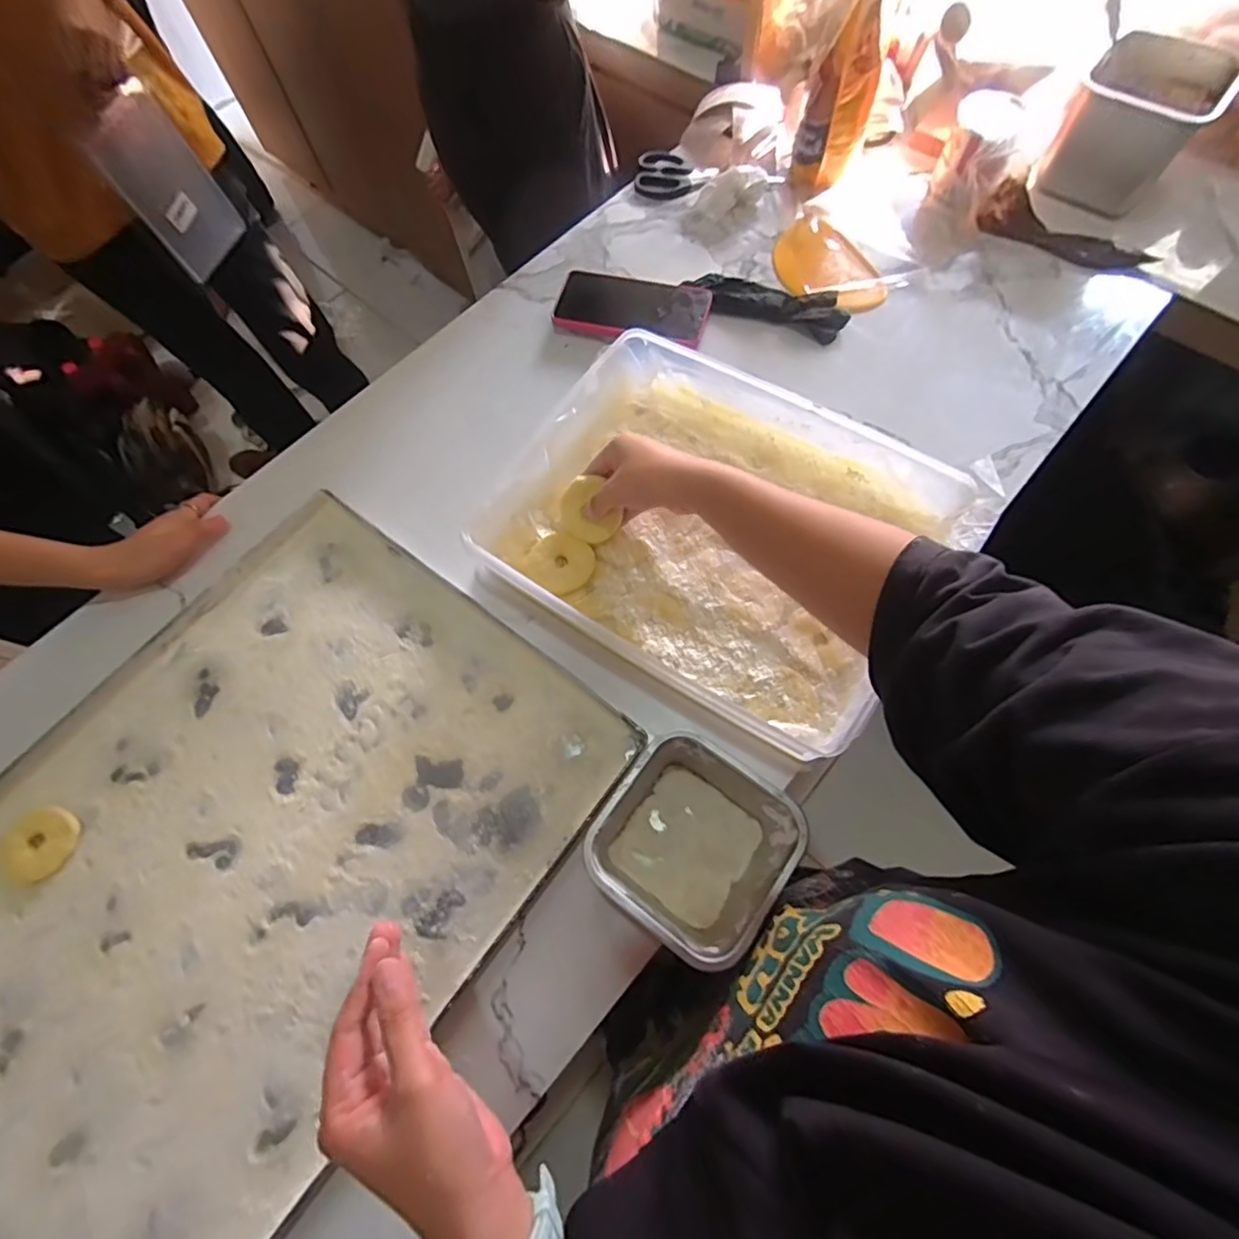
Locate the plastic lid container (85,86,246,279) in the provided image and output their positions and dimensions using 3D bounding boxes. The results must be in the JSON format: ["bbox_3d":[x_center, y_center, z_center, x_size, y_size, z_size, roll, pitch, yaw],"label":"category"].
[{"bbox_3d":[-0.663,-0.648,0.872,0.025,0.194,0.149,17,70,9],"label":"plastic lid container"}]

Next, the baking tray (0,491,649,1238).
[{"bbox_3d":[-0.324,0.210,0.458,0.409,0.020,0.602,35,74,15],"label":"baking tray"}]

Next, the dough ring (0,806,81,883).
[{"bbox_3d":[-0.478,0.184,0.478,0.058,0.006,0.055,-1,68,2],"label":"dough ring"}]

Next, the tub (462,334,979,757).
[{"bbox_3d":[0.089,-0.083,0.524,0.366,0.068,0.301,33,74,14],"label":"tub"}]

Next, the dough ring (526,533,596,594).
[{"bbox_3d":[-0.053,-0.052,0.533,0.058,0.012,0.053,-1,68,2],"label":"dough ring"}]

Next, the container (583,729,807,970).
[{"bbox_3d":[0.051,0.160,0.419,0.118,0.090,0.115,34,74,15],"label":"container"}]

